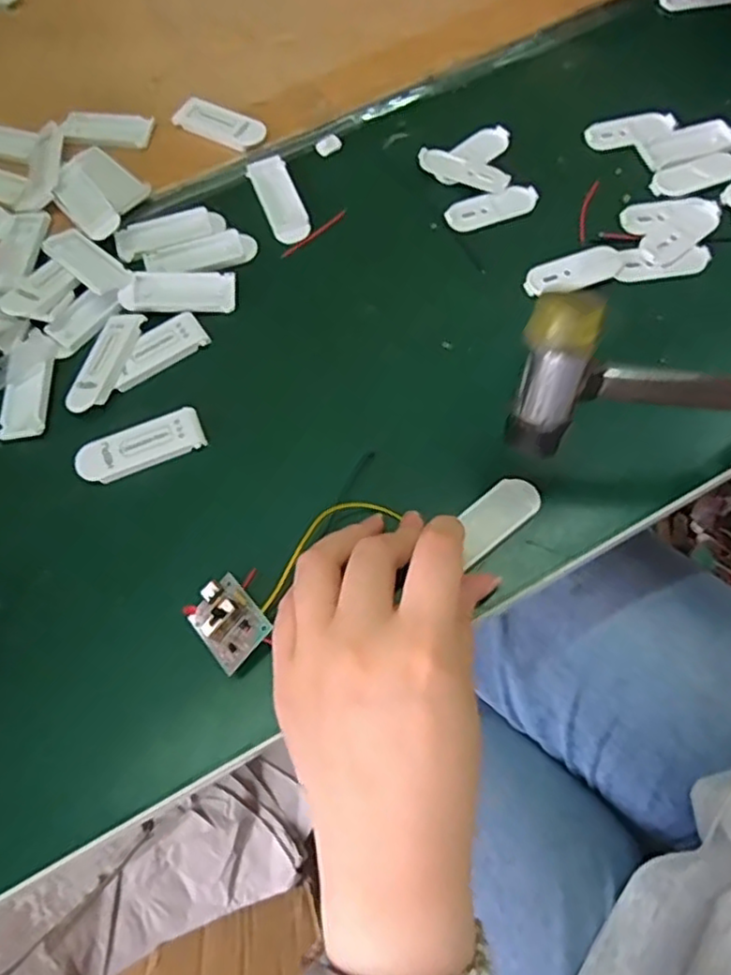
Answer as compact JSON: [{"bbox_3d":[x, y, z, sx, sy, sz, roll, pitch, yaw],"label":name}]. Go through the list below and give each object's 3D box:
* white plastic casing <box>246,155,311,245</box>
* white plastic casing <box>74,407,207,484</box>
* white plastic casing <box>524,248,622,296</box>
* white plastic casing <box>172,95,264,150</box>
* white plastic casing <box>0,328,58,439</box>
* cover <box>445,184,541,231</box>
[{"bbox_3d":[-0.047,-0.158,0.364,0.020,0.004,0.059,-22,68,-7],"label":"white plastic casing"},{"bbox_3d":[-0.104,-0.019,0.306,0.057,0.004,0.020,-22,68,-7],"label":"white plastic casing"},{"bbox_3d":[0.105,-0.108,0.337,0.048,0.007,0.018,-15,67,-4],"label":"white plastic casing"},{"bbox_3d":[-0.083,-0.207,0.381,0.053,0.007,0.023,25,70,12],"label":"white plastic casing"},{"bbox_3d":[-0.163,-0.050,0.321,0.023,0.004,0.056,-4,67,1],"label":"white plastic casing"},{"bbox_3d":[0.068,-0.150,0.357,0.050,0.004,0.019,-17,67,-5],"label":"cover"}]

